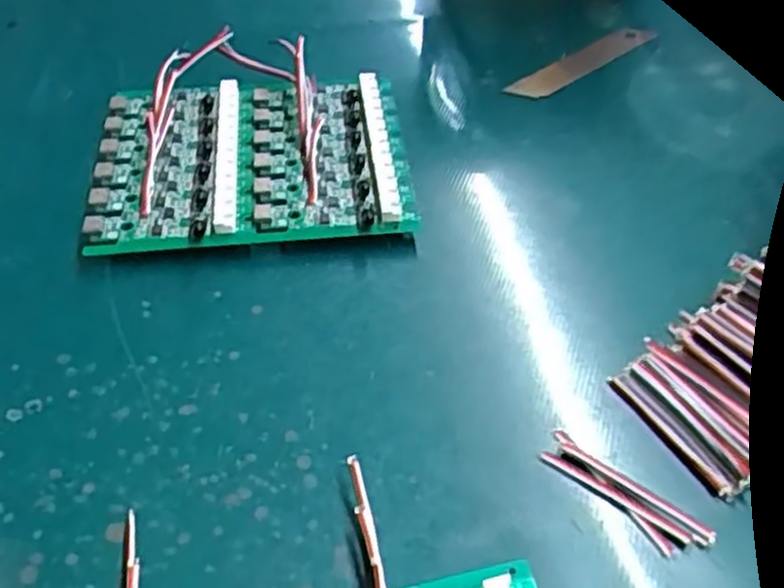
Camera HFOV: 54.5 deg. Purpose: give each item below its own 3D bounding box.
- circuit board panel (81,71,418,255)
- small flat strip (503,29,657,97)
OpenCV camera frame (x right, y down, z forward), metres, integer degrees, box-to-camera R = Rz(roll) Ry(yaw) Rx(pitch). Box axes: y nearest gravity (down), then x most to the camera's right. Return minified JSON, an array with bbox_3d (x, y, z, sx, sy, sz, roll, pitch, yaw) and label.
[{"bbox_3d":[-0.058,-0.055,0.314,0.122,0.020,0.090,-3,48,-4],"label":"circuit board panel"},{"bbox_3d":[0.091,-0.112,0.371,0.086,0.010,0.016,-29,54,-24],"label":"small flat strip"}]

